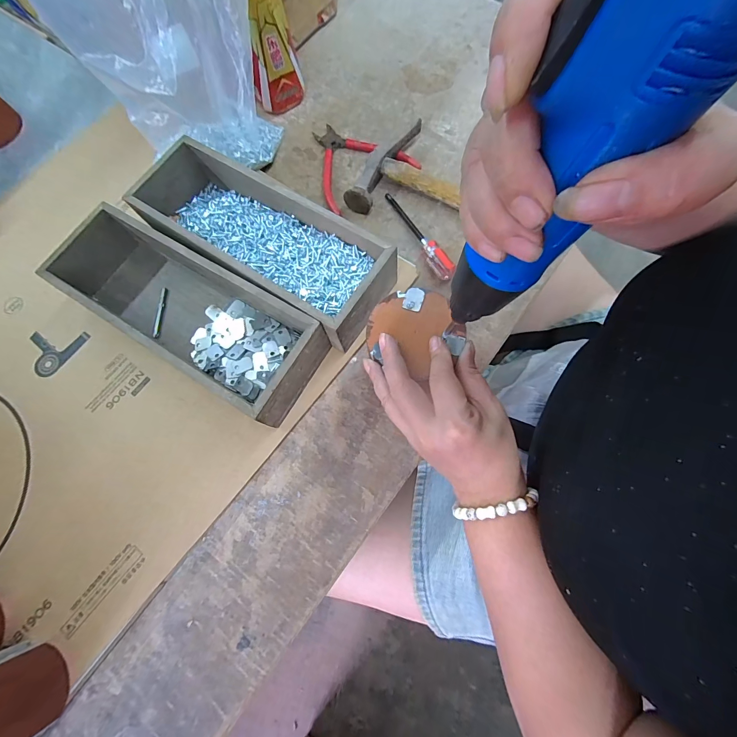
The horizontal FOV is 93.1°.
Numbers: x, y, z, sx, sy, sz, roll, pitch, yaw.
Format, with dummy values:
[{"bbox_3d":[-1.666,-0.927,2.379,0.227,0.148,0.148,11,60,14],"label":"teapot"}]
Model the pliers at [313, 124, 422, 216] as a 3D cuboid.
[{"bbox_3d":[-0.019,-0.270,0.444,0.122,0.017,0.128,-29,75,-6],"label":"pliers"}]

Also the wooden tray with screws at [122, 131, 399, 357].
[{"bbox_3d":[-0.115,-0.133,0.374,0.285,0.077,0.101,31,77,10],"label":"wooden tray with screws"}]

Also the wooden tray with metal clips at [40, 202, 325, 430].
[{"bbox_3d":[-0.190,-0.062,0.356,0.295,0.072,0.097,31,77,10],"label":"wooden tray with metal clips"}]

